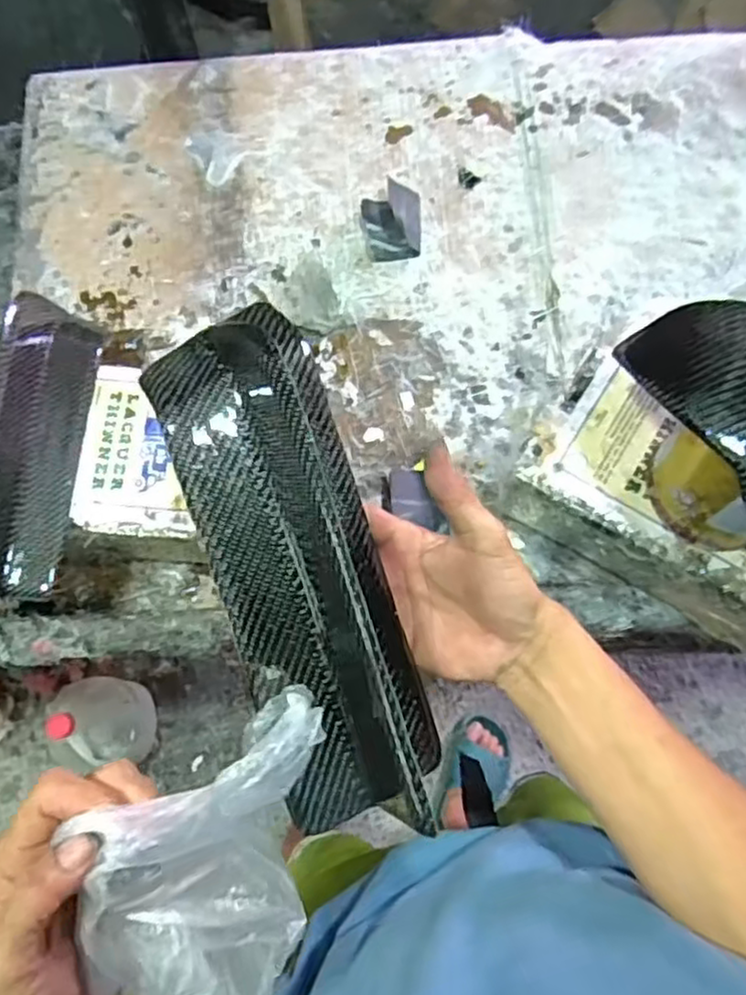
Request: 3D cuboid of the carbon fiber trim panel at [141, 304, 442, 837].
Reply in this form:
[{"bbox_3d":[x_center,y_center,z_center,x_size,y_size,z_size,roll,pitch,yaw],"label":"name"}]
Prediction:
[{"bbox_3d":[-0.038,0.041,0.389,0.085,0.035,0.284,-20,91,-3],"label":"carbon fiber trim panel"}]

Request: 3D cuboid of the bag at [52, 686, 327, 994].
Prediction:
[{"bbox_3d":[-0.070,0.162,0.316,0.086,0.076,0.156,7,77,3],"label":"bag"}]

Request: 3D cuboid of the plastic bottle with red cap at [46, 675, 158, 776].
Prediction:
[{"bbox_3d":[-0.496,0.401,1.269,0.146,0.233,0.155,-5,77,0],"label":"plastic bottle with red cap"}]

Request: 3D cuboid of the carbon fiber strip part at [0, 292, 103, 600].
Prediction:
[{"bbox_3d":[-0.282,-0.052,0.595,0.058,0.081,0.263,2,77,2],"label":"carbon fiber strip part"}]

